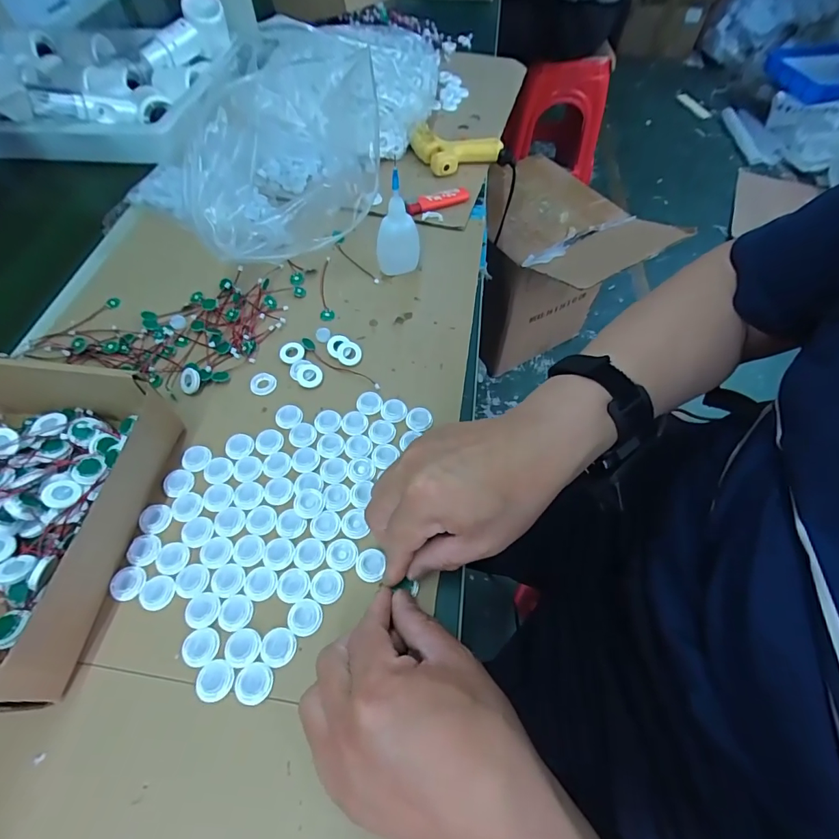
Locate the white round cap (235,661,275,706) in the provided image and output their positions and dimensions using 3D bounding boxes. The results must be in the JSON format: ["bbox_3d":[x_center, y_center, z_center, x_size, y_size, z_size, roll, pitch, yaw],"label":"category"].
[{"bbox_3d":[-0.104,0.165,0.271,0.022,0.004,0.022,6,59,2],"label":"white round cap"}]

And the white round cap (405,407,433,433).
[{"bbox_3d":[0.000,0.000,0.375,0.023,0.004,0.023,1,58,-1],"label":"white round cap"}]

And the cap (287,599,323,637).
[{"bbox_3d":[-0.077,0.133,0.292,0.022,0.004,0.022,1,58,-1],"label":"cap"}]

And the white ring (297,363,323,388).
[{"bbox_3d":[-0.101,-0.040,0.398,0.022,0.007,0.024,1,58,-1],"label":"white ring"}]

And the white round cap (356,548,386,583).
[{"bbox_3d":[-0.035,0.104,0.311,0.021,0.004,0.022,1,58,-1],"label":"white round cap"}]

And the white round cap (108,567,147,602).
[{"bbox_3d":[-0.203,0.114,0.303,0.022,0.004,0.022,1,58,-1],"label":"white round cap"}]

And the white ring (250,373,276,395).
[{"bbox_3d":[-0.143,-0.033,0.395,0.023,0.006,0.020,-29,63,-18],"label":"white ring"}]

